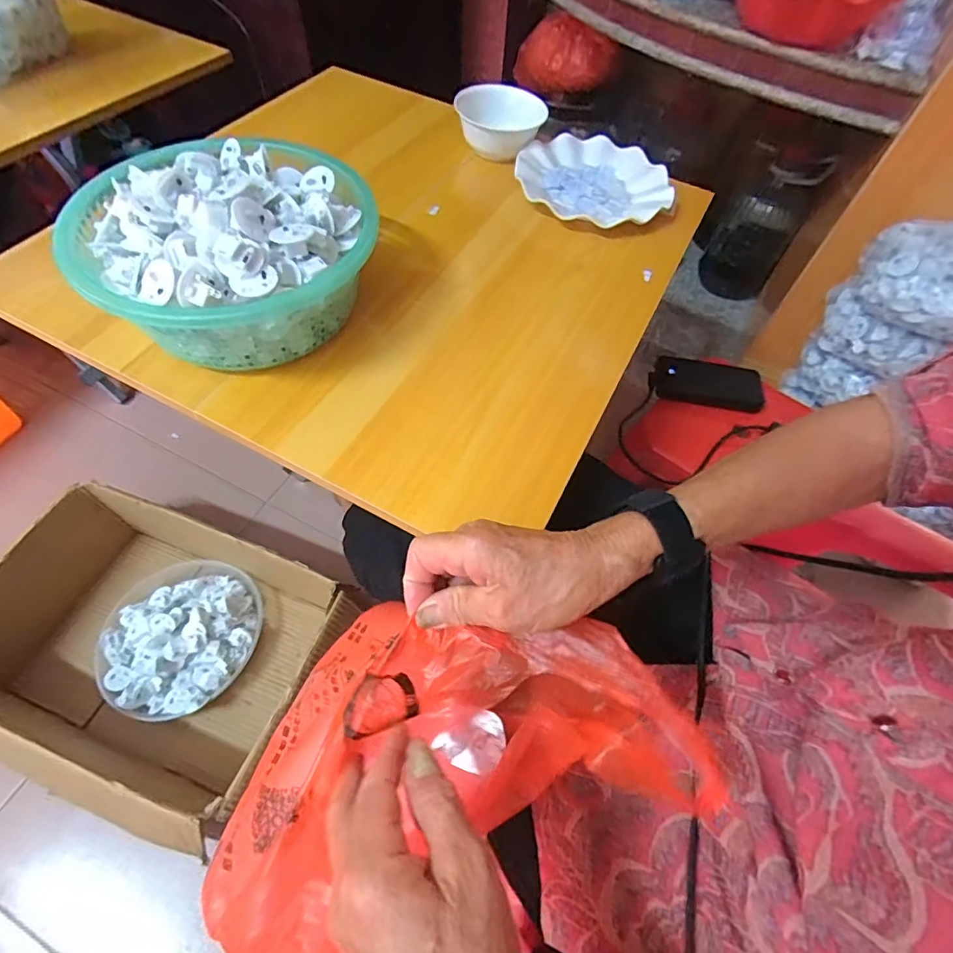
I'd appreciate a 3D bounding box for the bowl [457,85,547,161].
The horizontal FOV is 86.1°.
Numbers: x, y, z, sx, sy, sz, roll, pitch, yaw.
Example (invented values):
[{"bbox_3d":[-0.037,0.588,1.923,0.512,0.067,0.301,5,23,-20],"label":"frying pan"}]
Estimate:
[{"bbox_3d":[0.031,-0.454,0.657,0.109,0.053,0.109,2,59,-3],"label":"bowl"}]

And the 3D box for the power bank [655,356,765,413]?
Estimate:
[{"bbox_3d":[0.356,-0.143,0.781,0.160,0.022,0.074,11,59,3],"label":"power bank"}]

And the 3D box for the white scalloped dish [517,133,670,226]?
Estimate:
[{"bbox_3d":[0.142,-0.358,0.624,0.180,0.029,0.170,2,59,-3],"label":"white scalloped dish"}]

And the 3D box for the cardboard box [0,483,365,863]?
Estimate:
[{"bbox_3d":[-0.443,0.249,0.712,0.466,0.176,0.332,21,59,8],"label":"cardboard box"}]

